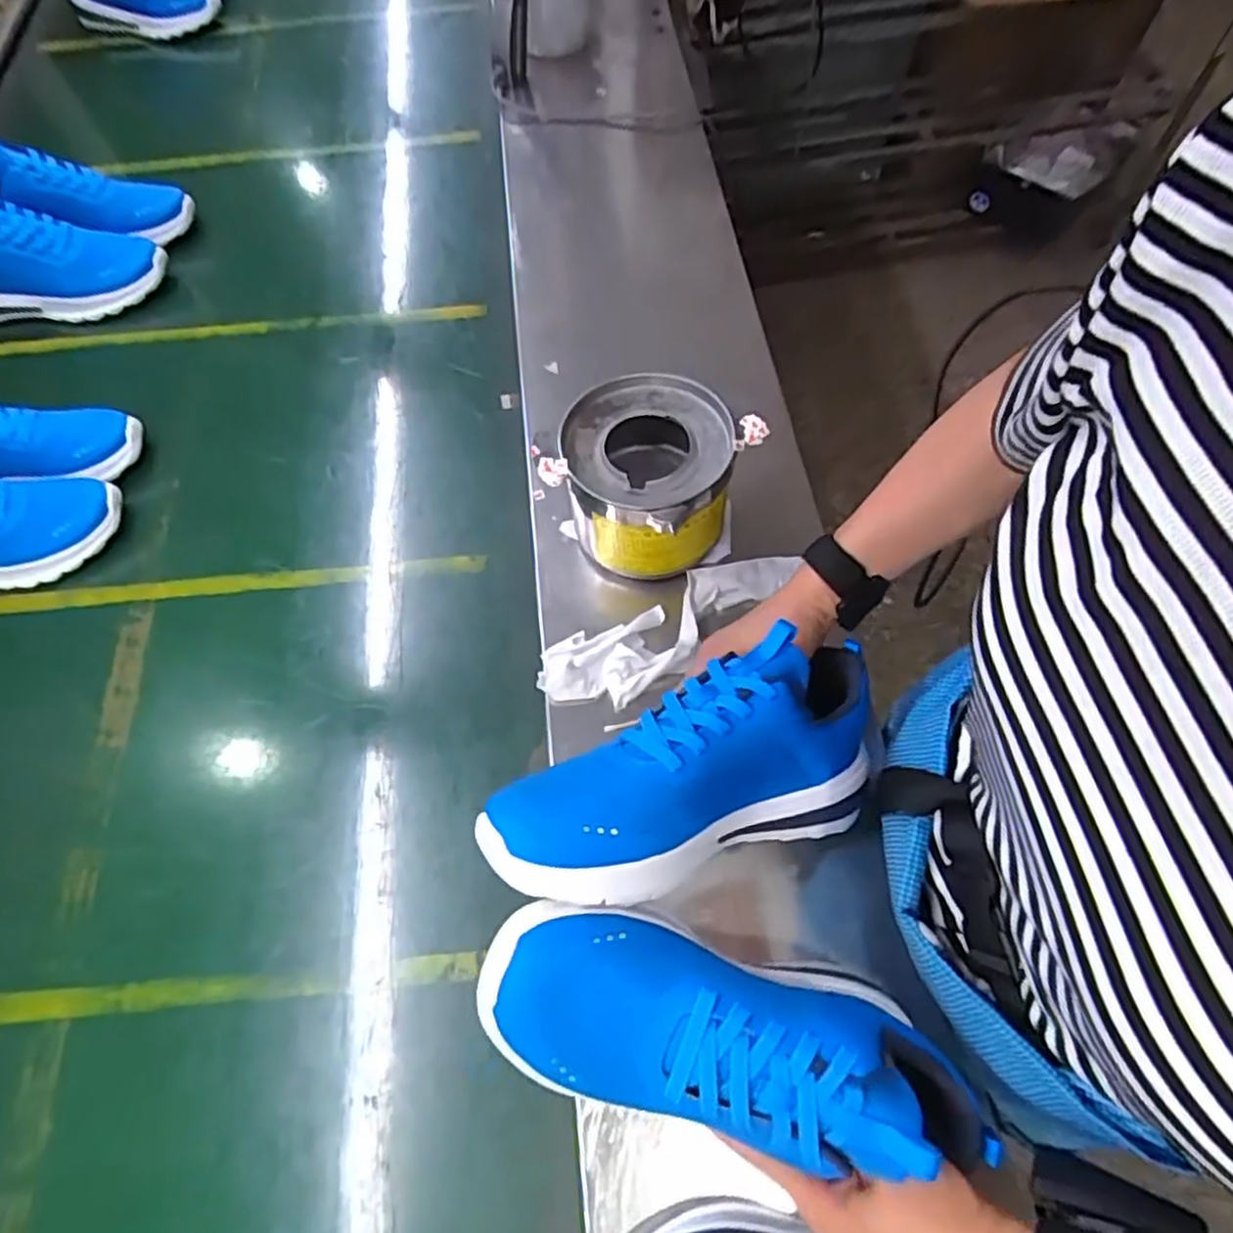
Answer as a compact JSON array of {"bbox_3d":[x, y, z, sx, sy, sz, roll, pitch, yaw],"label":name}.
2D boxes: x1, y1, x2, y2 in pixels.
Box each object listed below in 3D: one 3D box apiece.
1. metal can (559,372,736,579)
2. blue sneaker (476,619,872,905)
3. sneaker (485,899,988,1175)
[{"bbox_3d":[0.024,-0.115,0.631,0.135,0.112,0.142,-1,65,2],"label":"metal can"},{"bbox_3d":[0.054,0.089,0.423,0.255,0.082,0.107,-15,62,-25],"label":"blue sneaker"},{"bbox_3d":[0.065,0.216,0.374,0.260,0.098,0.097,19,62,-6],"label":"sneaker"}]

